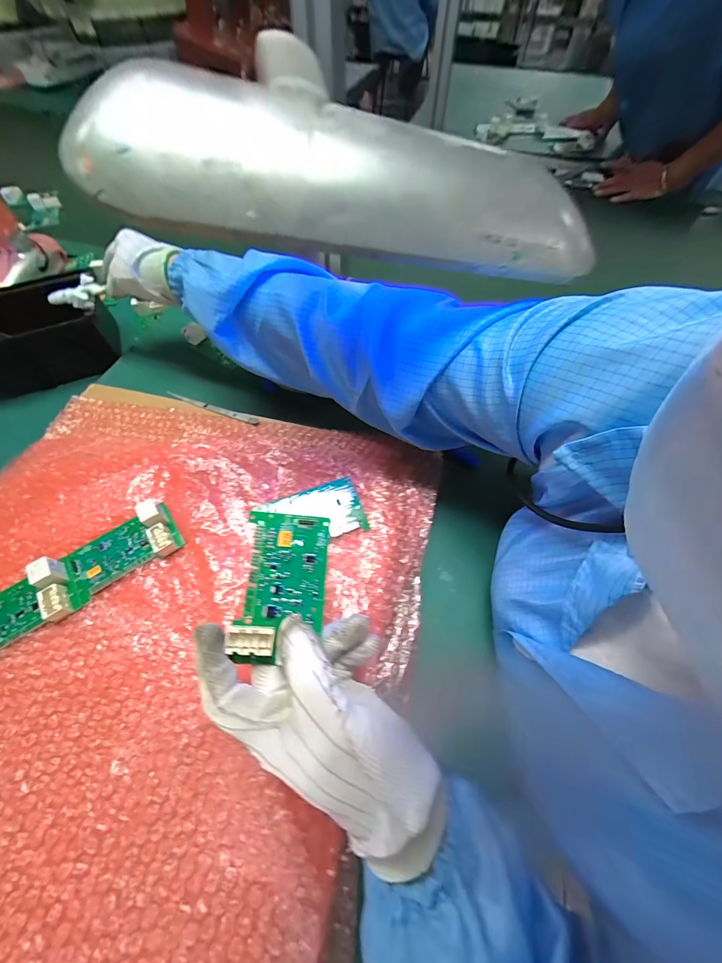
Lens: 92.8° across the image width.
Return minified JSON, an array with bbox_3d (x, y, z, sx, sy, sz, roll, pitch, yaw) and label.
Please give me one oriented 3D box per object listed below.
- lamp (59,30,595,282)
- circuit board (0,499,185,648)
[{"bbox_3d":[0.010,-0.175,0.197,0.295,0.058,0.073,-3,58,-17],"label":"lamp"},{"bbox_3d":[-0.272,0.088,0.316,0.195,0.021,0.060,-34,63,-15],"label":"circuit board"}]

